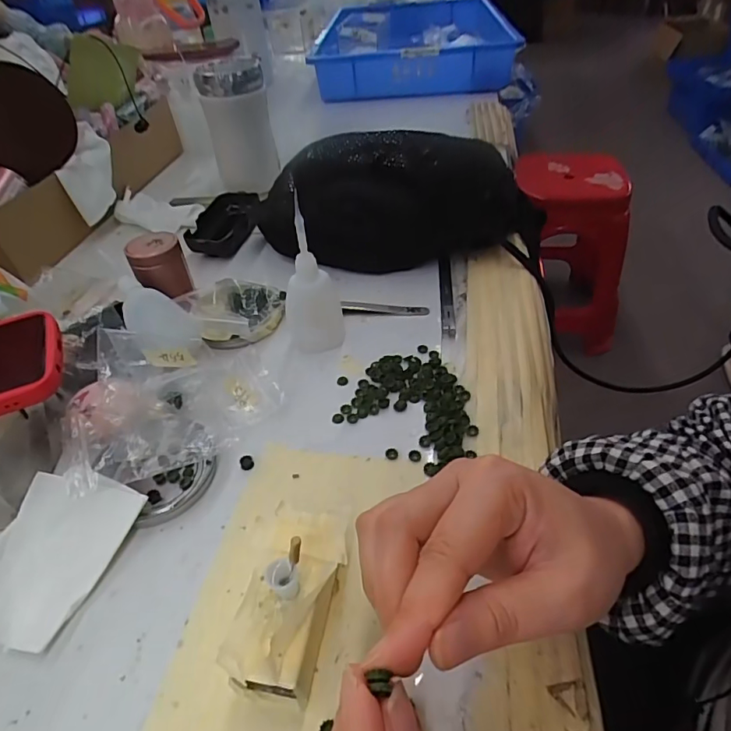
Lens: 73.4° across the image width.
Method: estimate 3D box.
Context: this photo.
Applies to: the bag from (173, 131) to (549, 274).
[{"bbox_3d":[-0.012,-0.163,0.478,0.356,0.096,0.121,7,45,11],"label":"bag"}]

